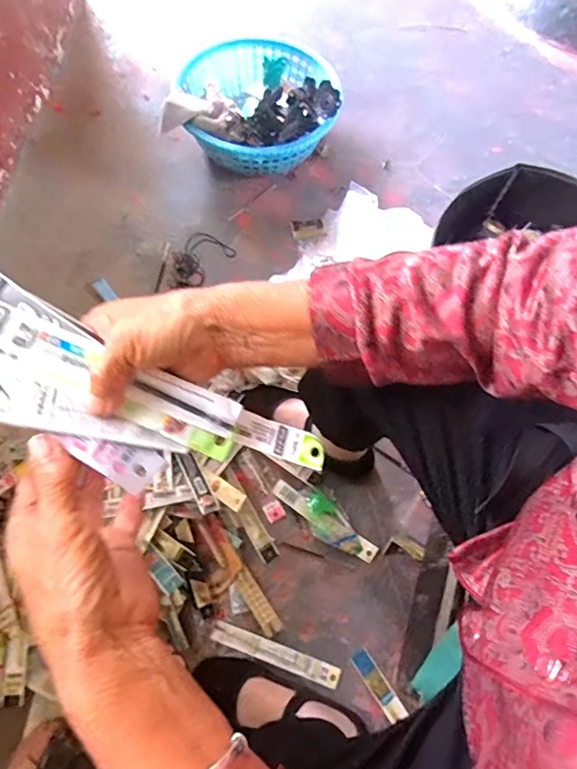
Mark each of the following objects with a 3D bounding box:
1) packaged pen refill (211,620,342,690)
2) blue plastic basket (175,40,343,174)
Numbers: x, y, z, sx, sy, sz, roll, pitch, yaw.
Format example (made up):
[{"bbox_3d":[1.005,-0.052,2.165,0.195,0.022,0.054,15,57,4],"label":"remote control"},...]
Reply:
[{"bbox_3d":[-0.017,0.361,0.659,0.176,0.007,0.024,19,67,6],"label":"packaged pen refill"},{"bbox_3d":[-0.050,-0.554,0.986,0.307,0.140,0.291,1,66,-2],"label":"blue plastic basket"}]

